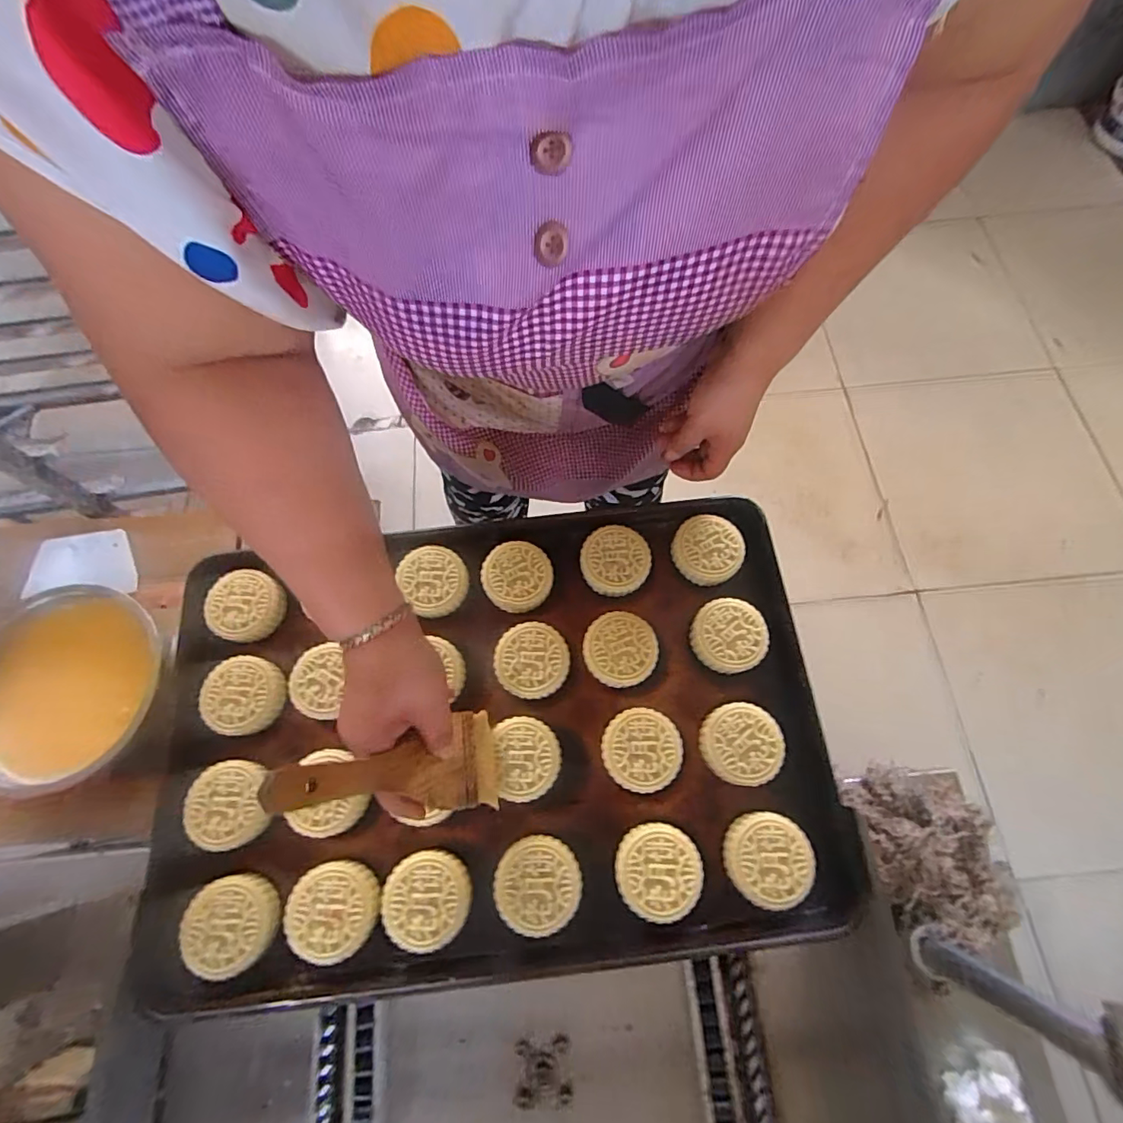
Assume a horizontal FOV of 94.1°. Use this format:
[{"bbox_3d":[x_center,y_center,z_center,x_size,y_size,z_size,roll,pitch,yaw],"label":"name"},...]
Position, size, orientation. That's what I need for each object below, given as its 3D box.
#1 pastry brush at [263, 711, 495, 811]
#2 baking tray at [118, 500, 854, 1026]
[{"bbox_3d":[-0.108,0.147,0.376,0.010,0.223,0.073,-21,67,21],"label":"pastry brush"},{"bbox_3d":[-0.064,0.150,0.492,0.583,0.045,0.396,-6,68,-2],"label":"baking tray"}]

